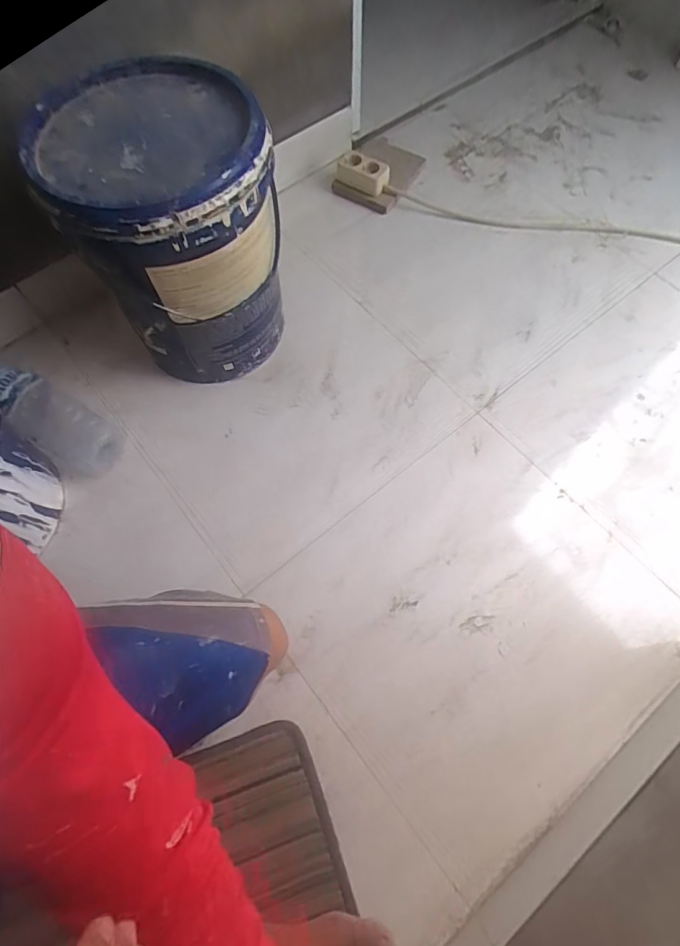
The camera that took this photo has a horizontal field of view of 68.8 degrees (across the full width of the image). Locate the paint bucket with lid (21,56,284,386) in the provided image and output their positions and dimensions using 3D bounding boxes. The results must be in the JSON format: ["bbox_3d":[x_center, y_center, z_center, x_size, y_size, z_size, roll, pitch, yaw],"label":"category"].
[{"bbox_3d":[-0.251,-0.368,0.794,0.281,0.371,0.328,-21,68,-9],"label":"paint bucket with lid"}]

